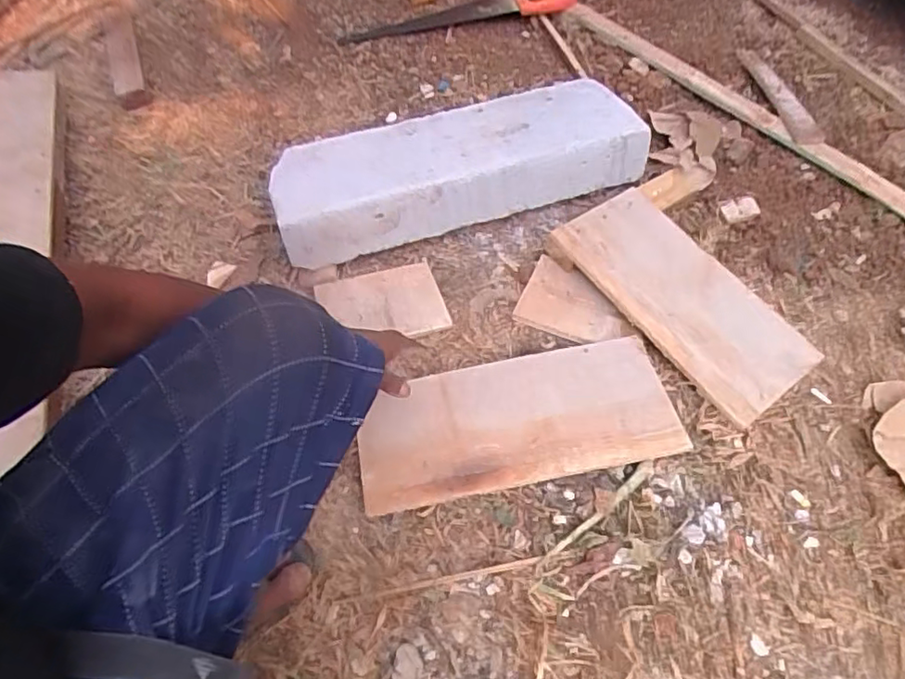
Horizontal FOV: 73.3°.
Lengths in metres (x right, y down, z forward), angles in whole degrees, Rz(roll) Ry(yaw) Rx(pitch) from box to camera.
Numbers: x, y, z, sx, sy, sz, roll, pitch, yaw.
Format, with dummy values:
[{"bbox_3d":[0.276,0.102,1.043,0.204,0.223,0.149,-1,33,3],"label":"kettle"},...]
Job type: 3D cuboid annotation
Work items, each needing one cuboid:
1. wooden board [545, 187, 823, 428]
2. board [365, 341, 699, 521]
[{"bbox_3d":[0.331,-0.066,0.884,0.189,0.027,0.376,-29,66,-21],"label":"wooden board"},{"bbox_3d":[0.077,0.099,0.771,0.386,0.018,0.178,-11,50,-4],"label":"board"}]

